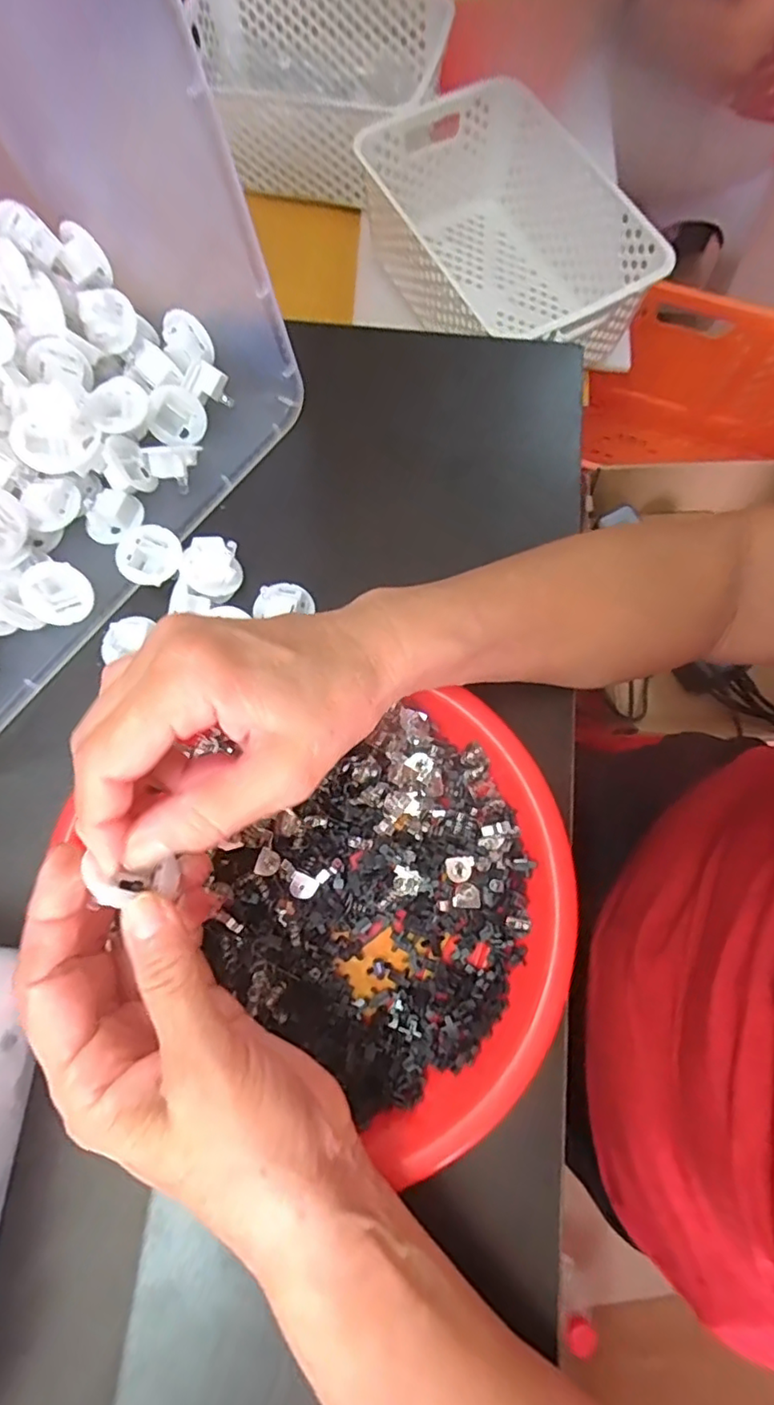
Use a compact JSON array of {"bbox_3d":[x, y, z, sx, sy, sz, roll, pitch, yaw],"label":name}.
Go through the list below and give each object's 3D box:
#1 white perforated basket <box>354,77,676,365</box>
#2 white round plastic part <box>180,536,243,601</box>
[{"bbox_3d":[0.113,-0.489,0.645,0.202,0.118,0.325,-26,76,-8],"label":"white perforated basket"},{"bbox_3d":[-0.094,-0.072,0.321,0.027,0.020,0.030,28,76,7],"label":"white round plastic part"}]

